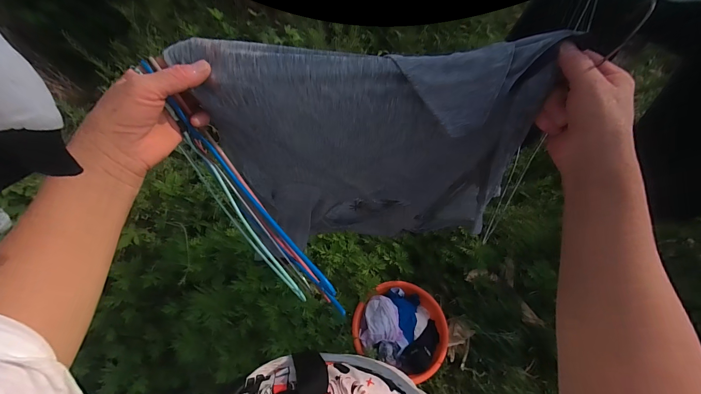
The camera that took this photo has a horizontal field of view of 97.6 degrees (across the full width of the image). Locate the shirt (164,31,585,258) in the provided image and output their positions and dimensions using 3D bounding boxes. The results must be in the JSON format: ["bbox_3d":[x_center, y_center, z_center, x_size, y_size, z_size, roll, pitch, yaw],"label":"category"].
[{"bbox_3d":[0.025,-0.035,0.419,0.370,0.326,0.078,-2,58,-6],"label":"shirt"}]

